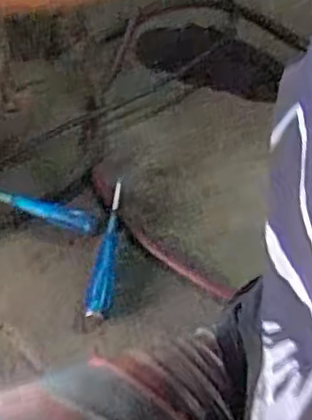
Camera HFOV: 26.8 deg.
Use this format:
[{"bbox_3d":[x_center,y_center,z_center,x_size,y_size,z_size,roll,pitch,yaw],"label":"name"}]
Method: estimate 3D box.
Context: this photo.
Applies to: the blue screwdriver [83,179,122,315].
[{"bbox_3d":[-0.059,0.037,0.764,0.029,0.022,0.189,3,53,-1],"label":"blue screwdriver"}]

